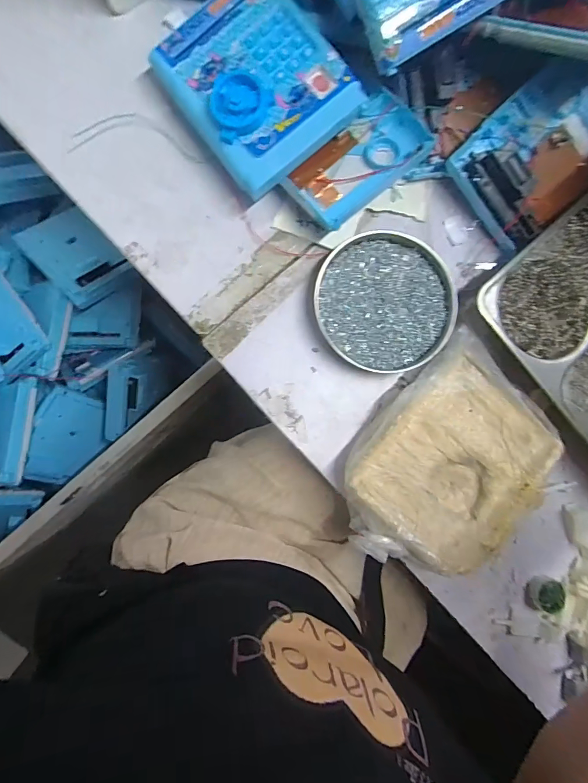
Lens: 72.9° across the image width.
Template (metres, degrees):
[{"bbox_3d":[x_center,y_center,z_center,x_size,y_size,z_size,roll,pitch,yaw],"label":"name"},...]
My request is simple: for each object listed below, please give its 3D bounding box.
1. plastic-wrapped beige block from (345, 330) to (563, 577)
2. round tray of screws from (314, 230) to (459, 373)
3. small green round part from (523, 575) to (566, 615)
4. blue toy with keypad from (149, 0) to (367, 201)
[{"bbox_3d":[0.152,0.069,0.386,0.166,0.034,0.214,34,85,-3],"label":"plastic-wrapped beige block"},{"bbox_3d":[0.090,-0.090,0.395,0.135,0.019,0.131,0,88,-5],"label":"round tray of screws"},{"bbox_3d":[0.257,0.207,0.404,0.037,0.015,0.033,12,87,-4],"label":"small green round part"},{"bbox_3d":[-0.036,-0.277,0.351,0.130,0.028,0.158,-38,86,5],"label":"blue toy with keypad"}]

